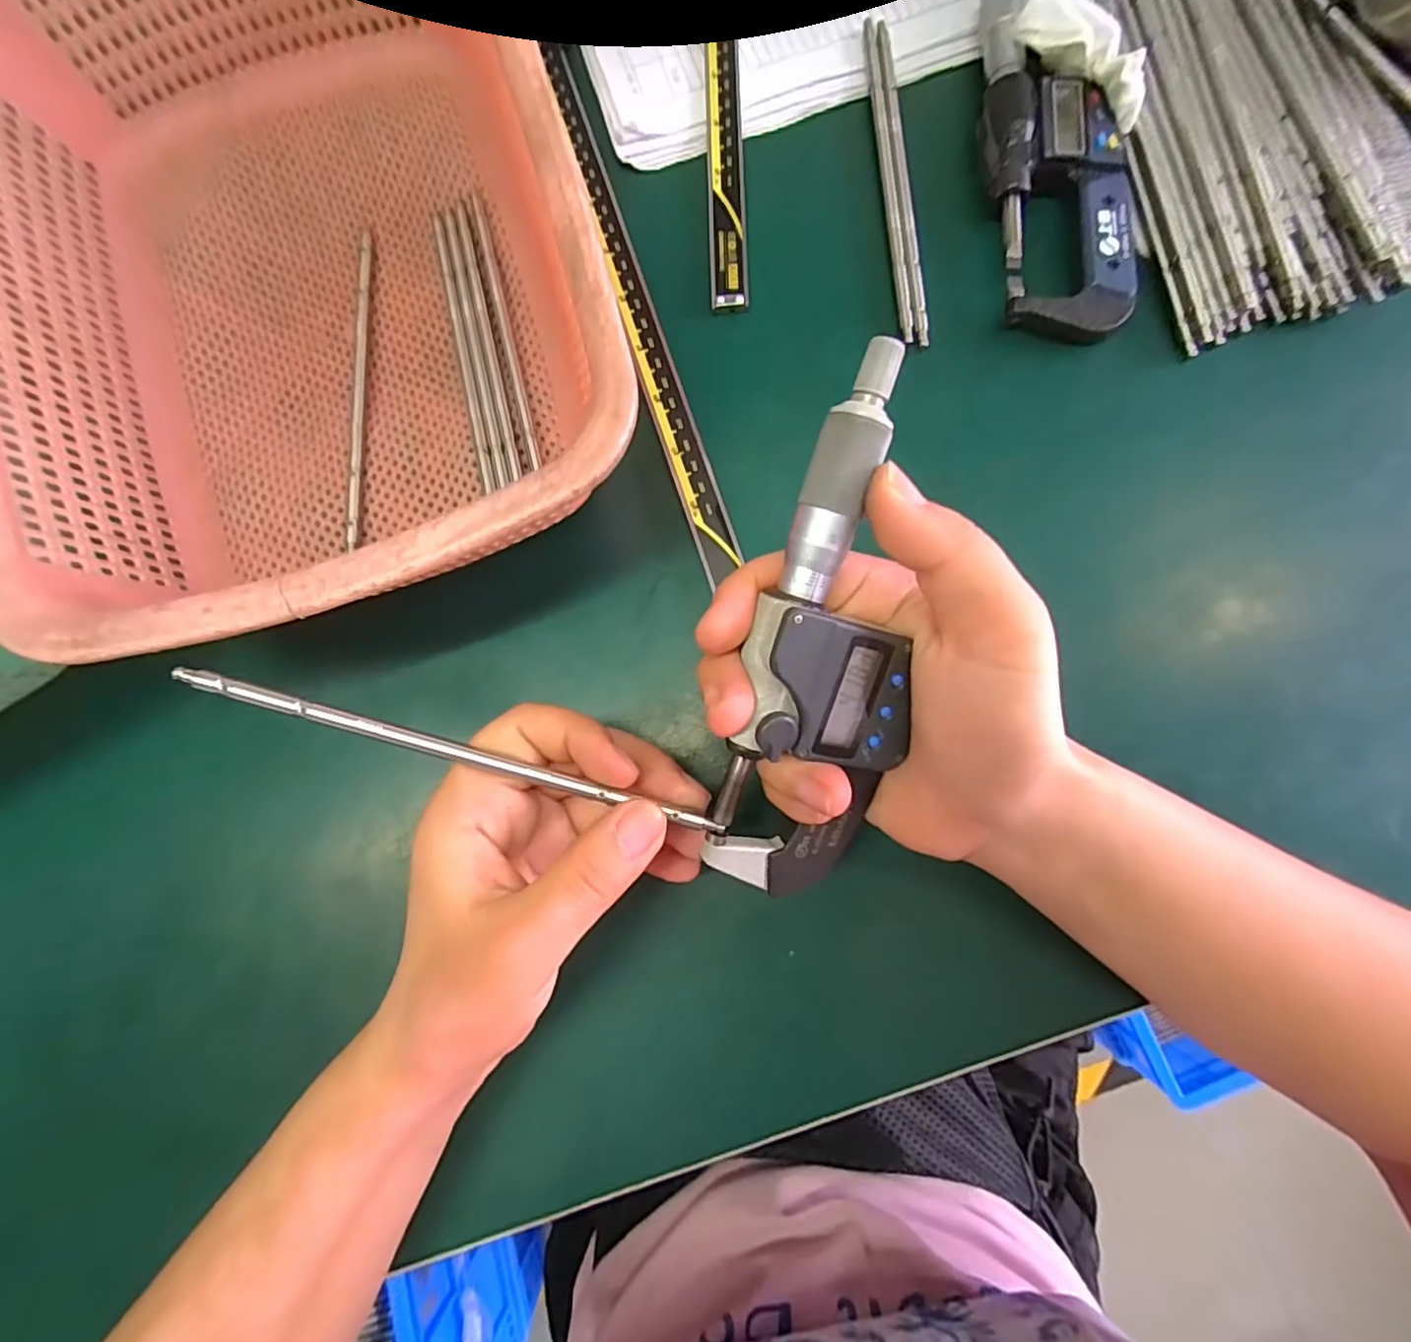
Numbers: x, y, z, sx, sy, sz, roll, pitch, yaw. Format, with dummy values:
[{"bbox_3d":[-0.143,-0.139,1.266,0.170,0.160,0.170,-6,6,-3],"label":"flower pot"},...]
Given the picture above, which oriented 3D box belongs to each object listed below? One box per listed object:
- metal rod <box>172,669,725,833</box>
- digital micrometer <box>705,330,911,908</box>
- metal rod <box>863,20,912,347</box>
[{"bbox_3d":[-0.072,0.024,0.181,0.162,0.008,0.004,16,84,-4],"label":"metal rod"},{"bbox_3d":[0.035,-0.004,0.174,0.050,0.028,0.156,7,107,4],"label":"digital micrometer"},{"bbox_3d":[0.081,-0.219,0.271,0.006,0.004,0.155,-5,82,3],"label":"metal rod"}]

